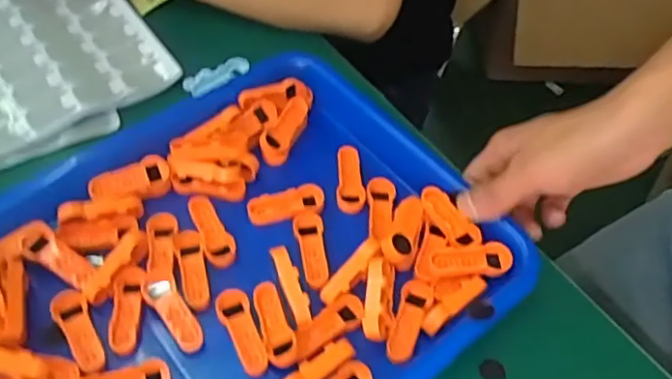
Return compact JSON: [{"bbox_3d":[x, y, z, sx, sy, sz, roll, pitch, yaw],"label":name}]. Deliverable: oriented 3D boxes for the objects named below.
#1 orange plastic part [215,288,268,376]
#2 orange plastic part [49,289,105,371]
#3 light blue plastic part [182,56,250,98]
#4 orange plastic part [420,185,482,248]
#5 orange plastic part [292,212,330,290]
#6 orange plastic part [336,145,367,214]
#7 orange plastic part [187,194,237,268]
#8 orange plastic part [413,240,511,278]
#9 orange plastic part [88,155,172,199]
[{"bbox_3d":[-0.054,0.081,0.348,0.018,0.010,0.053,-21,59,-18],"label":"orange plastic part"},{"bbox_3d":[-0.145,0.079,0.340,0.018,0.007,0.053,-28,61,-22],"label":"orange plastic part"},{"bbox_3d":[-0.094,-0.090,0.473,0.053,0.013,0.016,-27,61,-21],"label":"light blue plastic part"},{"bbox_3d":[0.073,0.018,0.392,0.017,0.009,0.051,-27,61,-21],"label":"orange plastic part"},{"bbox_3d":[-0.015,0.040,0.384,0.018,0.011,0.052,-6,56,-8],"label":"orange plastic part"},{"bbox_3d":[0.010,-0.008,0.419,0.019,0.007,0.054,0,55,-4],"label":"orange plastic part"},{"bbox_3d":[-0.080,0.024,0.385,0.020,0.011,0.056,-19,58,-16],"label":"orange plastic part"},{"bbox_3d":[0.079,0.043,0.370,0.056,0.007,0.020,-4,55,-7],"label":"orange plastic part"},{"bbox_3d":[-0.134,-0.006,0.392,0.051,0.009,0.027,-13,96,-30],"label":"orange plastic part"}]

